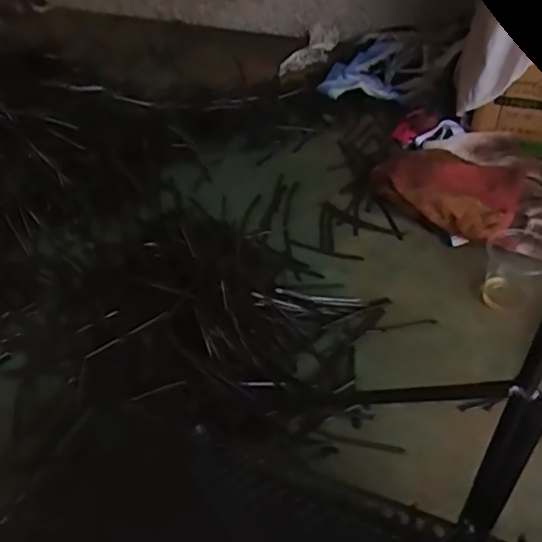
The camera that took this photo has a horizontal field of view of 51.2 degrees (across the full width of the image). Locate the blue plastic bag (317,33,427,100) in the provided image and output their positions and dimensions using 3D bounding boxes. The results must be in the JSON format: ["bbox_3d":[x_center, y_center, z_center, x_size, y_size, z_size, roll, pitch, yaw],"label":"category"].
[{"bbox_3d":[0.183,-0.352,0.965,0.149,0.028,0.207,16,48,19],"label":"blue plastic bag"}]

